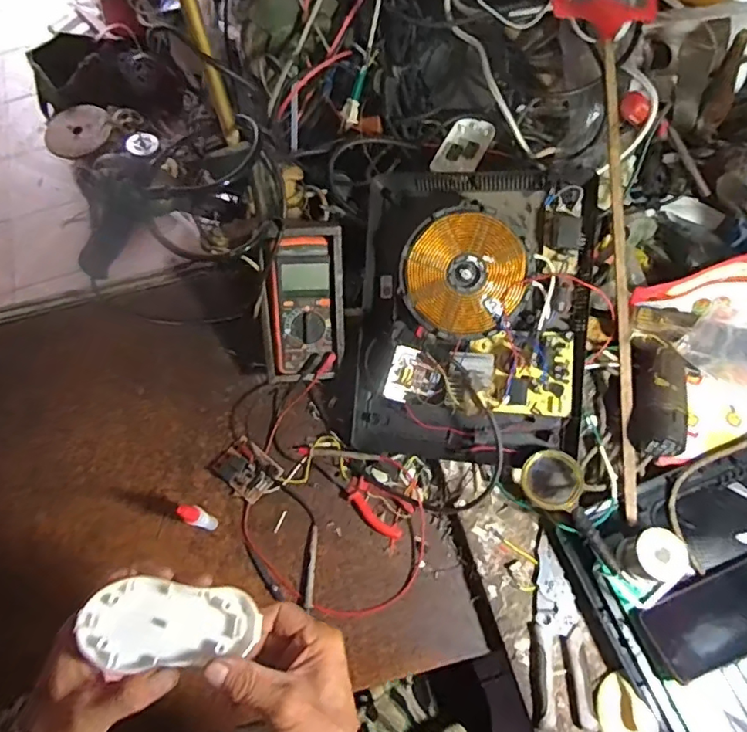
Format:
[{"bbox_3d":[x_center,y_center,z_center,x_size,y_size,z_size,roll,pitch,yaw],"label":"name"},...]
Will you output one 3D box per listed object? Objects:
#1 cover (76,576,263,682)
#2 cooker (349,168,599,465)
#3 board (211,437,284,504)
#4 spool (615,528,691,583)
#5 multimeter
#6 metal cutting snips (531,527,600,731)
[{"bbox_3d":[-0.143,0.184,0.396,0.116,0.010,0.057,8,67,-15],"label":"cover"},{"bbox_3d":[0.125,-0.066,0.681,0.293,0.092,0.364,6,90,11],"label":"cooker"},{"bbox_3d":[-0.167,0.133,0.722,0.078,0.018,0.063,41,76,17],"label":"board"},{"bbox_3d":[0.299,0.206,0.600,0.064,0.052,0.053,-11,68,-1],"label":"spool"},{"bbox_3d":[-0.095,-0.080,0.725,0.077,0.178,0.036,-2,25,-14],"label":"multimeter"},{"bbox_3d":[0.200,0.292,0.620,0.062,0.014,0.189,-3,68,2],"label":"metal cutting snips"}]

